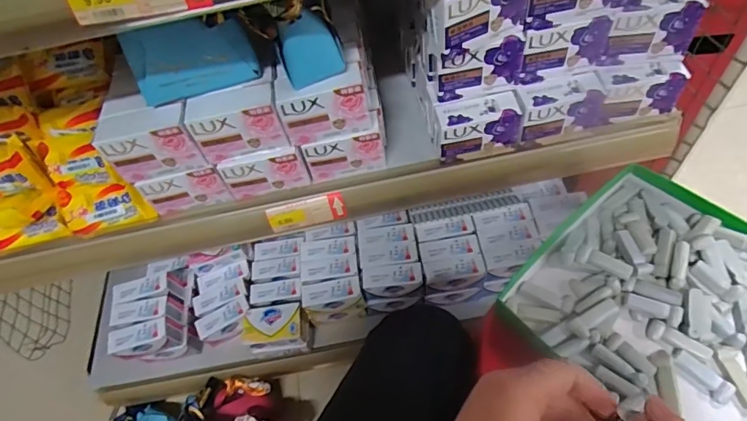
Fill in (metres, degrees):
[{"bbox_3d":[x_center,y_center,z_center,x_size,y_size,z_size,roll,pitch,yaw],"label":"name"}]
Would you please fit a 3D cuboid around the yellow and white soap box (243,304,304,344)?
[{"bbox_3d":[-0.173,0.195,0.796,0.102,0.026,0.058,-6,56,4],"label":"yellow and white soap box"}]

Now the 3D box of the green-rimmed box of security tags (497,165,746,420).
[{"bbox_3d":[0.306,0.111,0.417,0.238,0.047,0.316,-42,61,-18],"label":"green-rimmed box of security tags"}]

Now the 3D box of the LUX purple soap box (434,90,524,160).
[{"bbox_3d":[0.117,-0.095,0.527,0.096,0.057,0.040,-9,56,2],"label":"LUX purple soap box"}]

